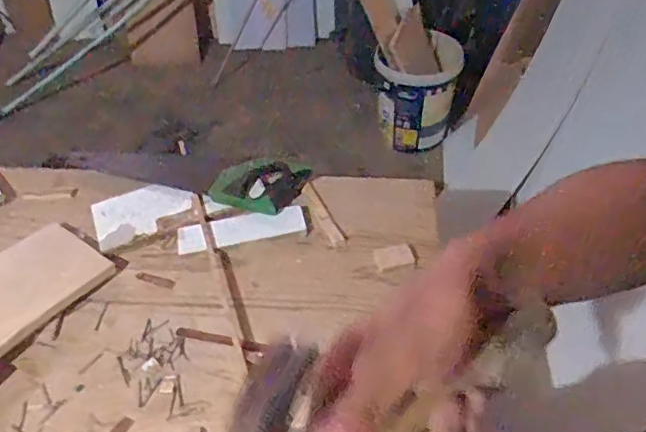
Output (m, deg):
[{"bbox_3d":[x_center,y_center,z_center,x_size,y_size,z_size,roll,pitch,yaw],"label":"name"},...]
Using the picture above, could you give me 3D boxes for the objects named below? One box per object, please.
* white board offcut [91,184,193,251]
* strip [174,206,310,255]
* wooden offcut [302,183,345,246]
[{"bbox_3d":[-0.300,-0.010,0.931,0.157,0.017,0.101,-23,60,-10],"label":"white board offcut"},{"bbox_3d":[-0.129,0.020,0.896,0.201,0.008,0.051,-12,64,-8],"label":"strip"},{"bbox_3d":[-0.002,-0.004,0.915,0.028,0.008,0.122,-19,59,-25],"label":"wooden offcut"}]

